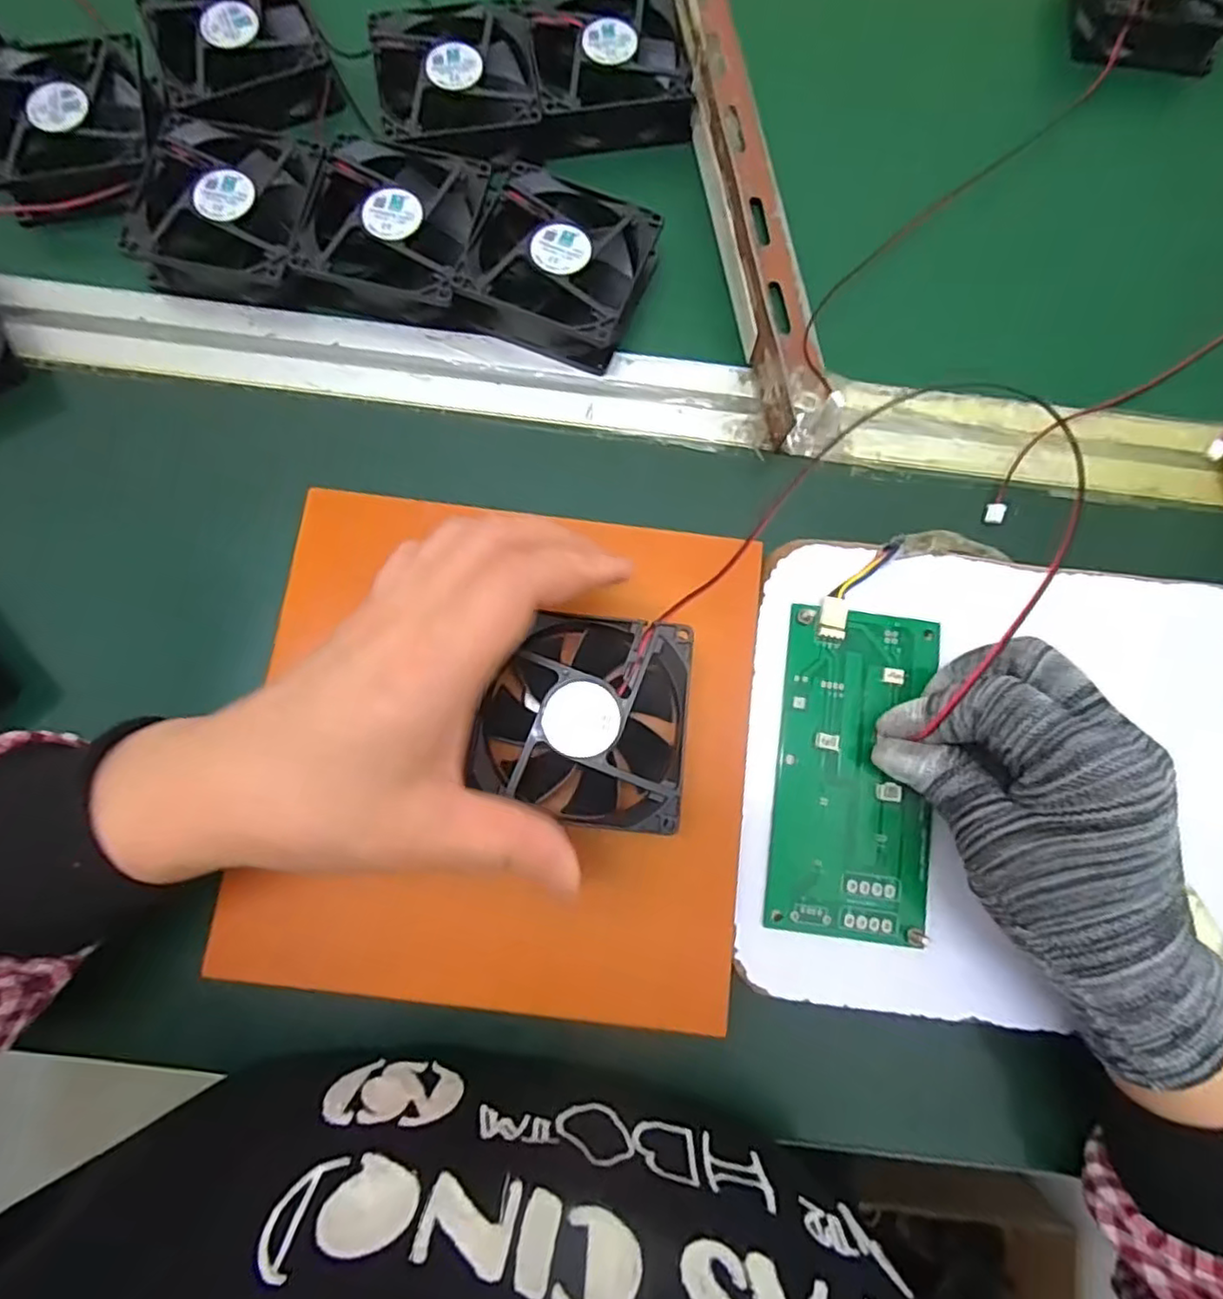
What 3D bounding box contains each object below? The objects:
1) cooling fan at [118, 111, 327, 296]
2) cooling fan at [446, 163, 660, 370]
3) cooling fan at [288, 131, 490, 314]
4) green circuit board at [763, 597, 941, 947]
[{"bbox_3d":[-0.186,-0.220,0.327,0.081,0.024,0.088,9,78,0],"label":"cooling fan"},{"bbox_3d":[-0.025,-0.189,0.324,0.079,0.026,0.083,19,78,2],"label":"cooling fan"},{"bbox_3d":[-0.105,-0.207,0.325,0.080,0.026,0.082,10,78,0],"label":"cooling fan"},{"bbox_3d":[0.102,0.050,0.275,0.064,0.007,0.133,6,81,0],"label":"green circuit board"}]

